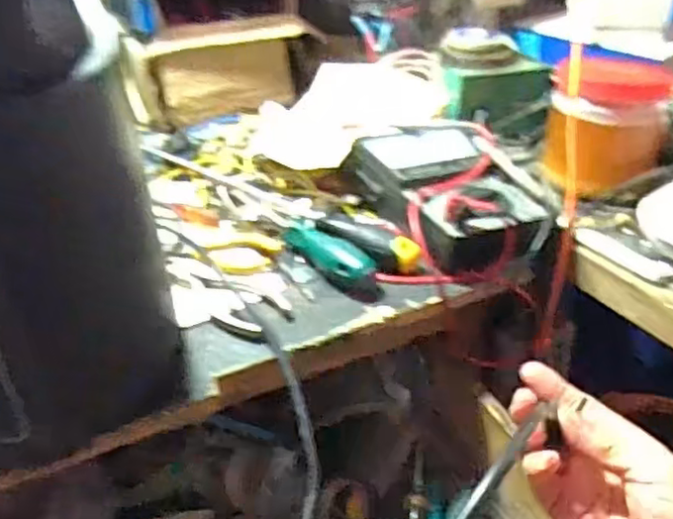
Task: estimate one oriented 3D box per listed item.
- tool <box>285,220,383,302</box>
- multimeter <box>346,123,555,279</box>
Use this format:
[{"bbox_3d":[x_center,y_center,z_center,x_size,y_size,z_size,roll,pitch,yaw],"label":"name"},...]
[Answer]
[{"bbox_3d":[-0.005,-0.002,0.514,0.026,0.029,0.102,-24,40,-32],"label":"tool"},{"bbox_3d":[0.090,-0.056,0.555,0.115,0.051,0.181,-11,35,-16],"label":"multimeter"}]

